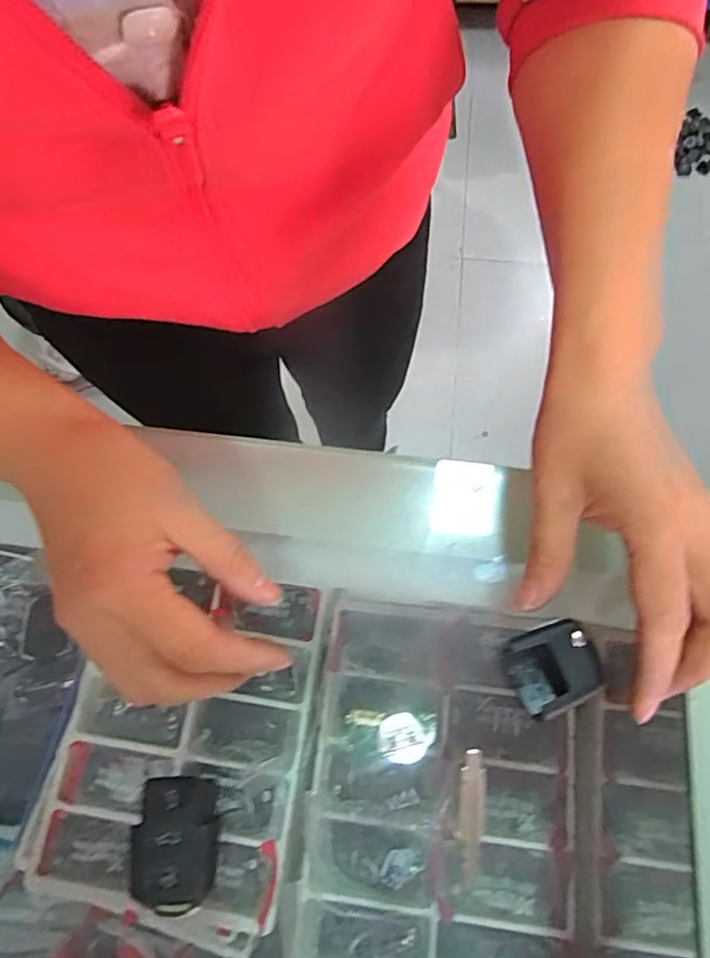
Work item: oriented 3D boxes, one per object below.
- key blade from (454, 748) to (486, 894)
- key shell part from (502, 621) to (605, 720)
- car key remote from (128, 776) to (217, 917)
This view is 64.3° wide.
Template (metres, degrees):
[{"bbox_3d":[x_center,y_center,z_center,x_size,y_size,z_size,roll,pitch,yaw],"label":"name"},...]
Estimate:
[{"bbox_3d":[0.047,0.137,0.229,0.010,0.004,0.051,7,71,3],"label":"key blade"},{"bbox_3d":[0.085,0.081,0.242,0.035,0.011,0.032,-32,55,16],"label":"key shell part"},{"bbox_3d":[-0.070,0.141,0.218,0.030,0.008,0.046,-5,71,0],"label":"car key remote"}]

